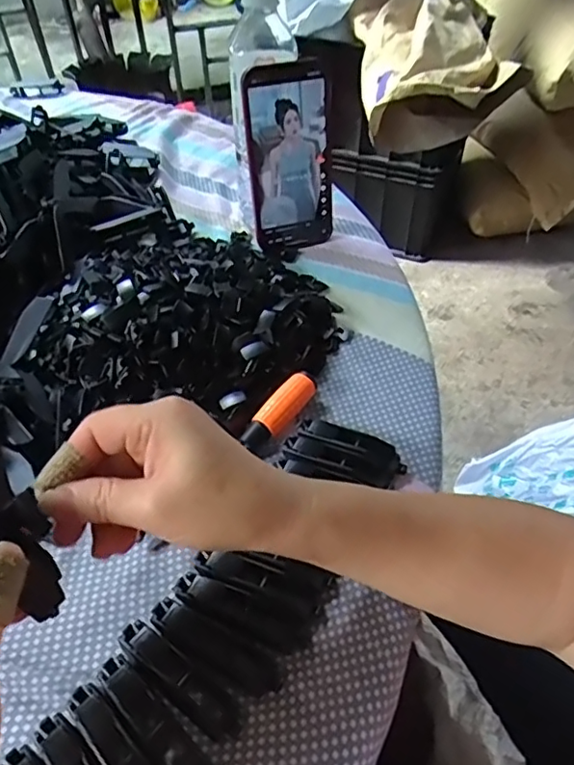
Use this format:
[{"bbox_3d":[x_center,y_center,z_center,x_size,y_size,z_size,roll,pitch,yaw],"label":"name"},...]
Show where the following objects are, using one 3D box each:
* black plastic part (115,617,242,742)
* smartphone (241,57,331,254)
[{"bbox_3d":[-0.055,0.151,0.296,0.076,0.016,0.018,36,57,15],"label":"black plastic part"},{"bbox_3d":[0.002,-0.197,0.524,0.073,0.156,0.015,-12,34,-11],"label":"smartphone"}]

